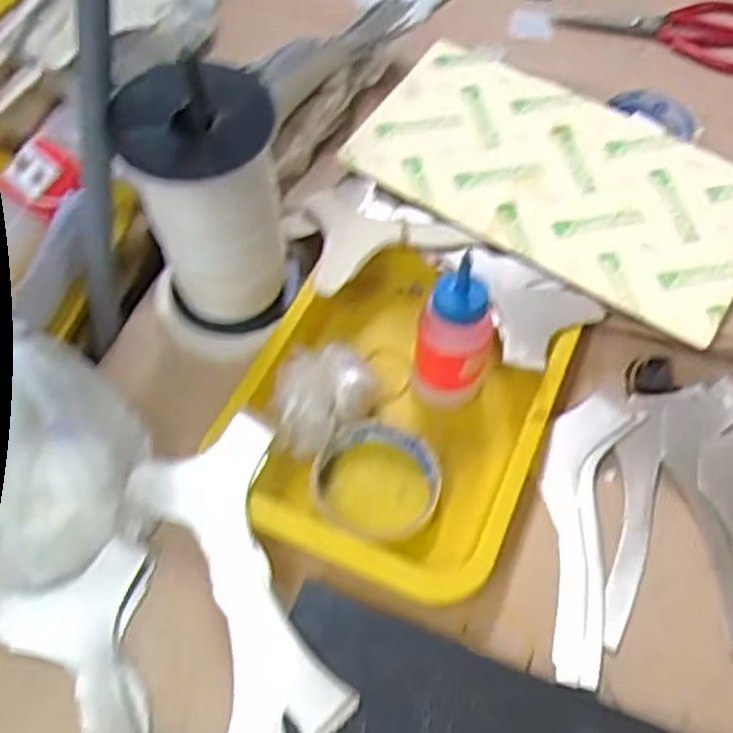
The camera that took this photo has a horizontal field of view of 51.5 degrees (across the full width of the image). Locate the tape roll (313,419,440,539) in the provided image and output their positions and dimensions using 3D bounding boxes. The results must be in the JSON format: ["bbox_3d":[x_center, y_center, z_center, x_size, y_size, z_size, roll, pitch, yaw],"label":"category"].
[{"bbox_3d":[0.006,0.075,0.501,0.084,0.029,0.083,1,58,-1],"label":"tape roll"}]

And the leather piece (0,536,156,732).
[{"bbox_3d":[-0.144,0.194,0.429,0.093,0.033,0.184,-25,62,-16],"label":"leather piece"}]

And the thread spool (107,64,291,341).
[{"bbox_3d":[-0.104,-0.101,0.516,0.092,0.179,0.084,-6,57,-5],"label":"thread spool"}]

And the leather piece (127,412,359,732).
[{"bbox_3d":[-0.072,0.126,0.445,0.086,0.020,0.186,-21,61,-14],"label":"leather piece"}]

